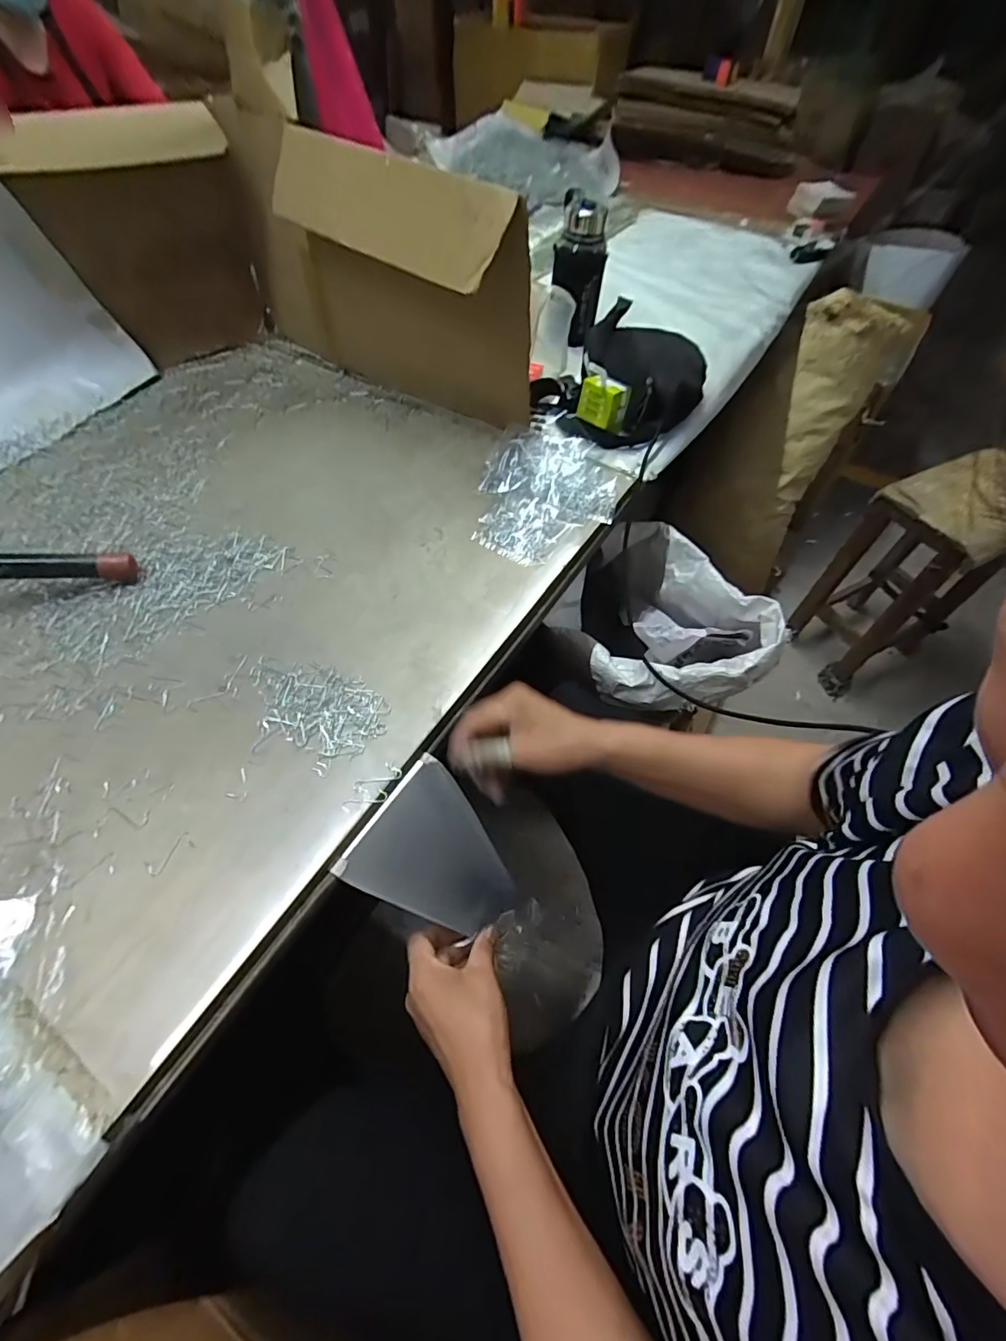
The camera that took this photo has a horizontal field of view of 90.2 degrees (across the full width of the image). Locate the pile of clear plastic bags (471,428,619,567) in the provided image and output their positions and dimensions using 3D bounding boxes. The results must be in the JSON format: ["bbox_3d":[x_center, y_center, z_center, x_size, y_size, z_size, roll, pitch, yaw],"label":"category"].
[{"bbox_3d":[0.053,-0.218,0.603,0.160,0.025,0.221,9,56,5],"label":"pile of clear plastic bags"}]

